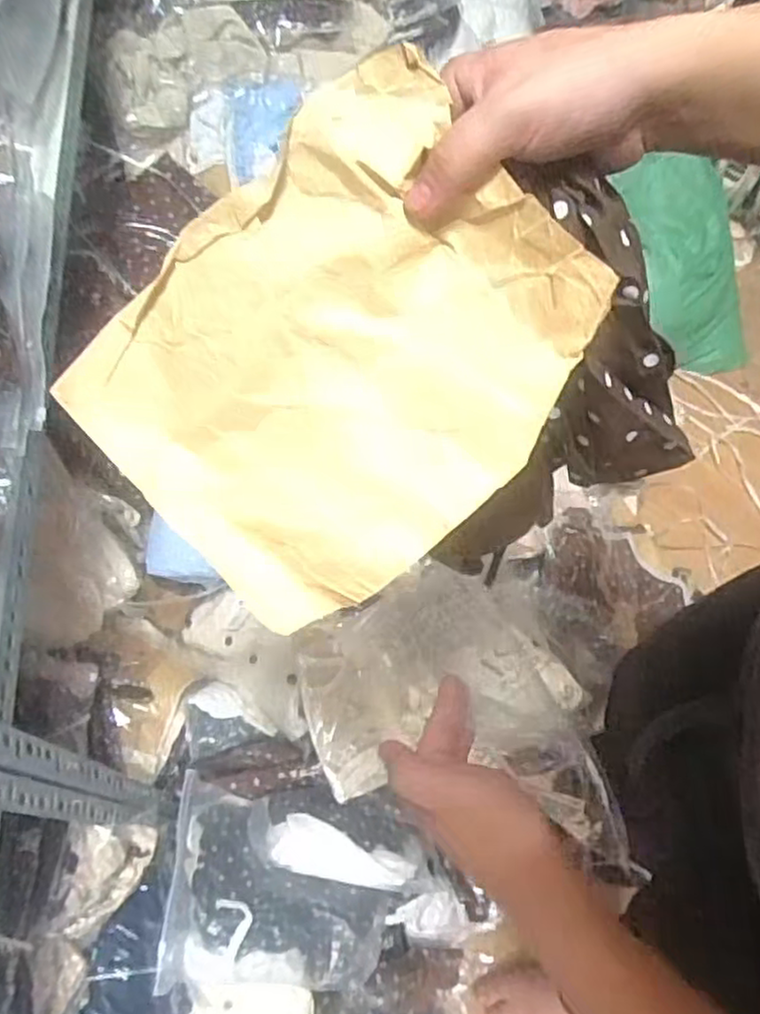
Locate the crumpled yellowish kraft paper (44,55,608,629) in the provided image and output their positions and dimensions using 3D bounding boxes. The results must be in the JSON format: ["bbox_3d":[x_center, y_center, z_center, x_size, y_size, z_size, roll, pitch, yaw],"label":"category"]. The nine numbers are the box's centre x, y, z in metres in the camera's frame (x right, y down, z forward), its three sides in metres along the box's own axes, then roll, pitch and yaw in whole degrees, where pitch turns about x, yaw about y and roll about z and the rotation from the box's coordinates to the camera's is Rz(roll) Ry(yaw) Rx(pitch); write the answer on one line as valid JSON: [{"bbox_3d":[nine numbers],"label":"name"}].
[{"bbox_3d":[-0.022,-0.063,0.329,0.220,0.027,0.176,-42,91,16],"label":"crumpled yellowish kraft paper"}]

